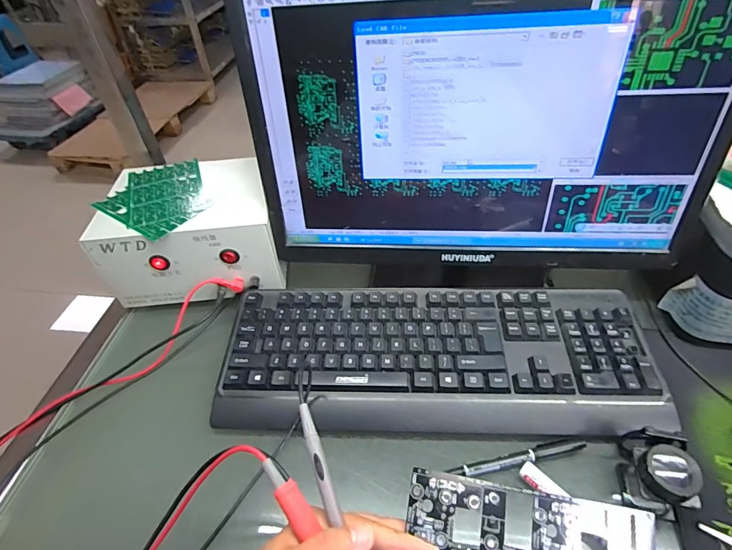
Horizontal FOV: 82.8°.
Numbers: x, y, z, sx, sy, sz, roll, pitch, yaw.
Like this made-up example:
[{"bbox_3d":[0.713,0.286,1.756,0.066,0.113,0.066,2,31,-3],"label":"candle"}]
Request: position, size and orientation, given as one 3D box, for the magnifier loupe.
[{"bbox_3d":[0.236,0.162,0.338,0.041,0.060,0.050,11,47,15],"label":"magnifier loupe"}]

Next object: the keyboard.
[{"bbox_3d":[0.069,0.083,0.430,0.427,0.032,0.154,0,45,4],"label":"keyboard"}]

